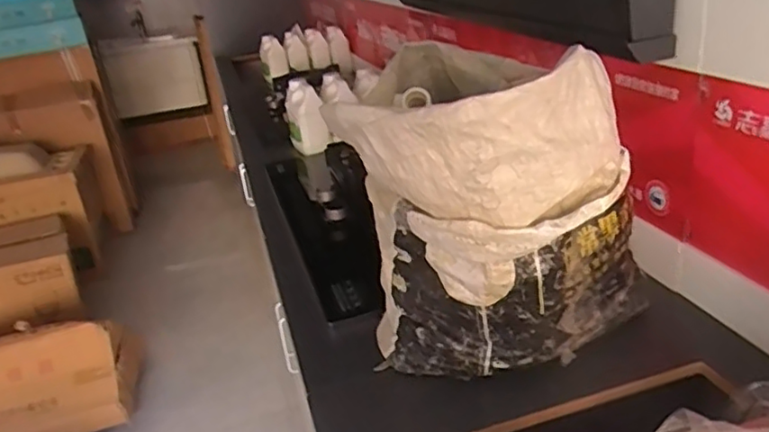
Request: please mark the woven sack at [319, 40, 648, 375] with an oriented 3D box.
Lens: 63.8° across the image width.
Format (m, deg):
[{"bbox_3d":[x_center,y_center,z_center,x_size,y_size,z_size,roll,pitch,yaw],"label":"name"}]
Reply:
[{"bbox_3d":[0.111,0.007,0.674,0.270,0.330,0.256,15,31,39],"label":"woven sack"}]

